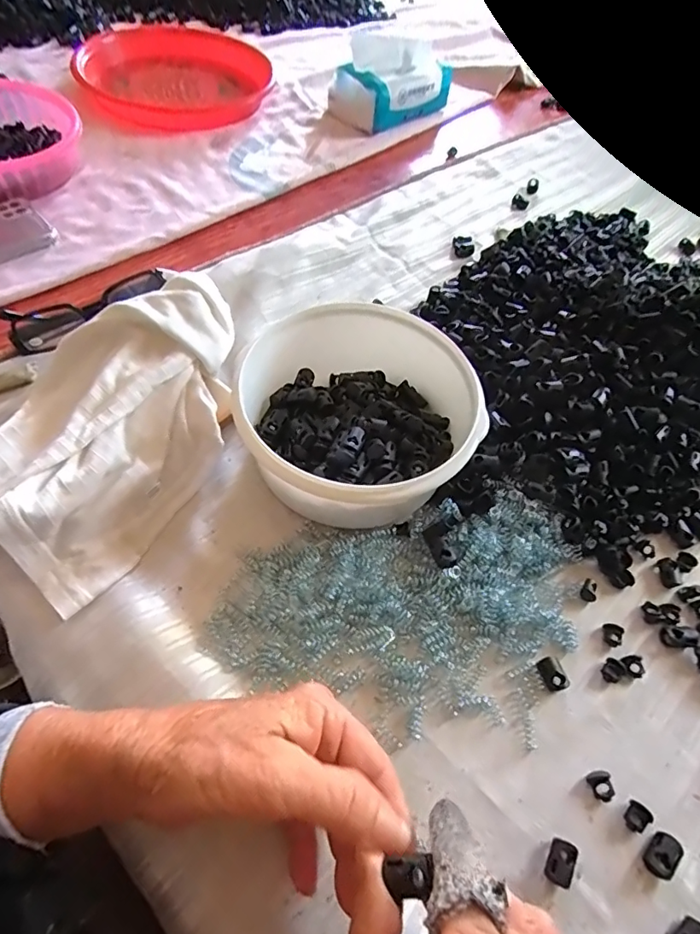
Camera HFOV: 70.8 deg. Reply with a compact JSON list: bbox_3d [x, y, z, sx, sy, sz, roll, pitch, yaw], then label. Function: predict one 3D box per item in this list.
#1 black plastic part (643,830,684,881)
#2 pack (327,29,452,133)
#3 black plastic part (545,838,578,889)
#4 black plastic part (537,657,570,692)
[{"bbox_3d":[0.166,0.206,0.261,0.015,0.006,0.021,38,62,19],"label":"black plastic part"},{"bbox_3d":[0.054,-0.518,0.665,0.161,0.080,0.093,-37,67,-24],"label":"pack"},{"bbox_3d":[0.110,0.206,0.256,0.014,0.008,0.019,30,60,14],"label":"black plastic part"},{"bbox_3d":[0.125,0.128,0.304,0.013,0.006,0.019,-13,59,-13],"label":"black plastic part"}]

